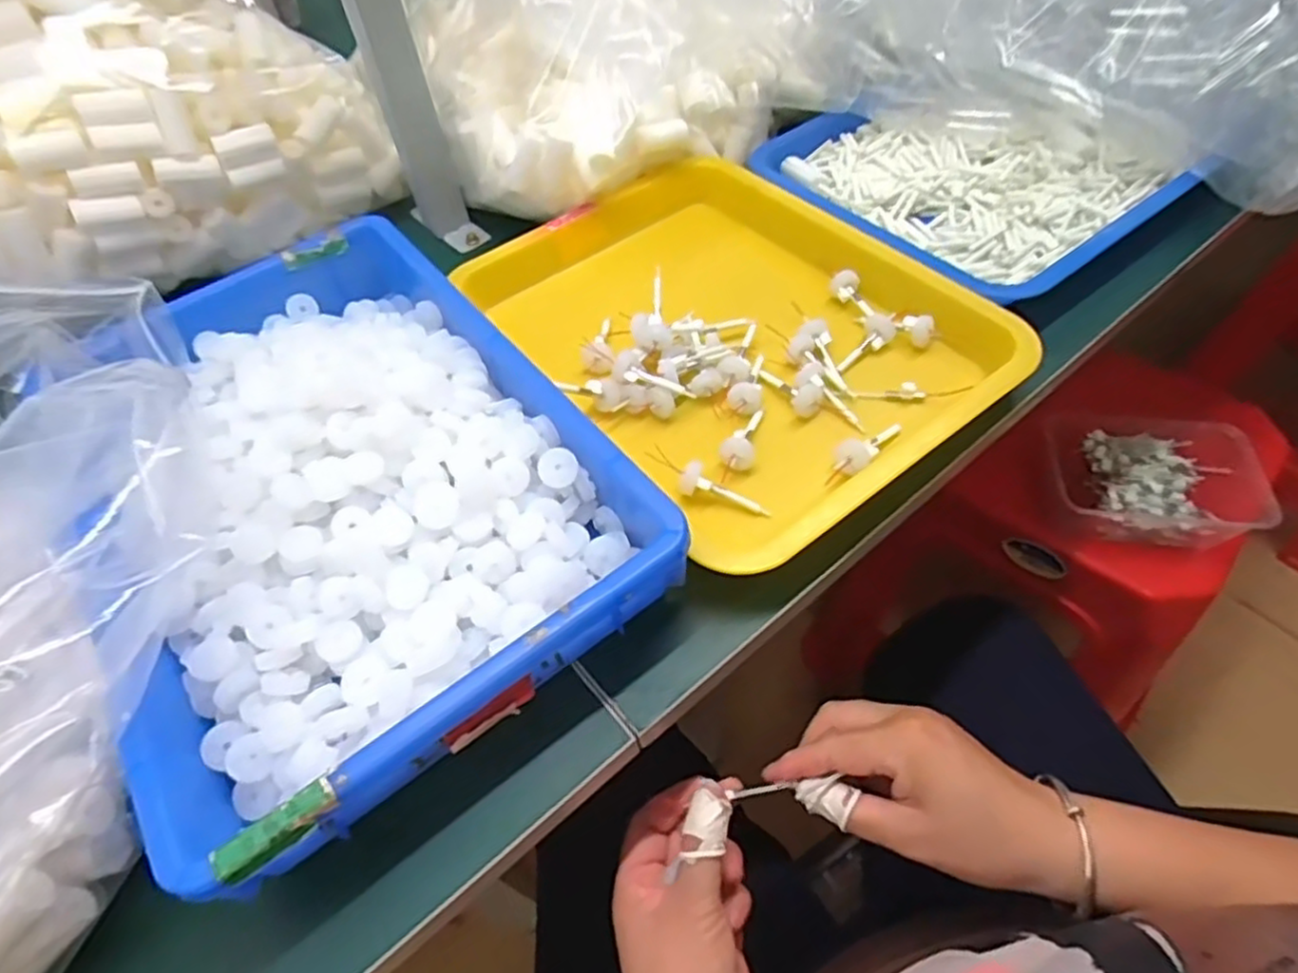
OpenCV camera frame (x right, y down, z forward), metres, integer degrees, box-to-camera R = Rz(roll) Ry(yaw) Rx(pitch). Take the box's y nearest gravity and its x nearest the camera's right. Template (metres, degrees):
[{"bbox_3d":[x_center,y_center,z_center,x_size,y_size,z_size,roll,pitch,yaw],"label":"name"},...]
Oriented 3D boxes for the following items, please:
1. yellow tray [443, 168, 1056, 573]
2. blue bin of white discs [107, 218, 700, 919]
[{"bbox_3d":[0.044,-0.107,0.492,0.259,0.055,0.344,-35,57,-20],"label":"yellow tray"},{"bbox_3d":[-0.177,-0.007,0.402,0.242,0.063,0.368,-32,57,-18],"label":"blue bin of white discs"}]

